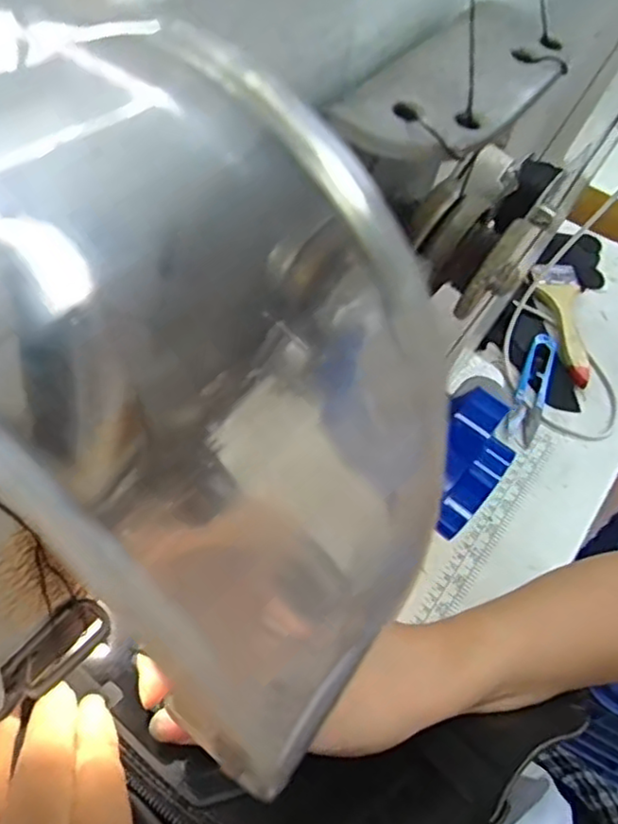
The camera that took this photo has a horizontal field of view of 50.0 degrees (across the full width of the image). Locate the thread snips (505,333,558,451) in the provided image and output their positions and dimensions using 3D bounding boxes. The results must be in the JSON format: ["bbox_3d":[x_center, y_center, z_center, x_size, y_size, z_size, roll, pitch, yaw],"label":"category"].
[{"bbox_3d":[0.194,-0.021,0.576,0.025,0.016,0.119,20,56,9],"label":"thread snips"}]

